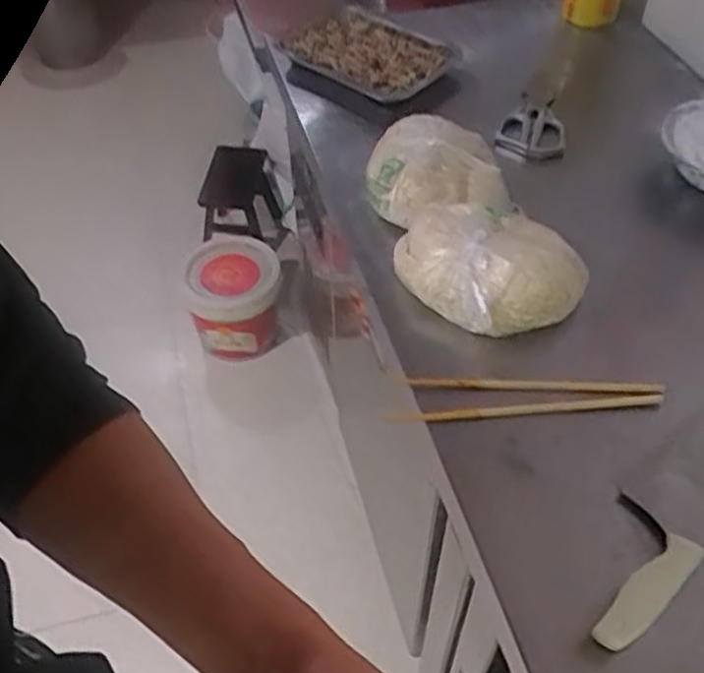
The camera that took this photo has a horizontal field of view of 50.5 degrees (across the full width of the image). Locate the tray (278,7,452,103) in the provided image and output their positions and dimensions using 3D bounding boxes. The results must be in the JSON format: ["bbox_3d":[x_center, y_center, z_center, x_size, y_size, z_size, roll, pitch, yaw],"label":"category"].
[{"bbox_3d":[0.020,-0.401,1.048,0.146,0.030,0.234,-36,58,-27],"label":"tray"}]

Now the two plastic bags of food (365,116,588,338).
[{"bbox_3d":[0.119,-0.133,0.825,0.172,0.096,0.309,-12,50,-10],"label":"two plastic bags of food"}]

